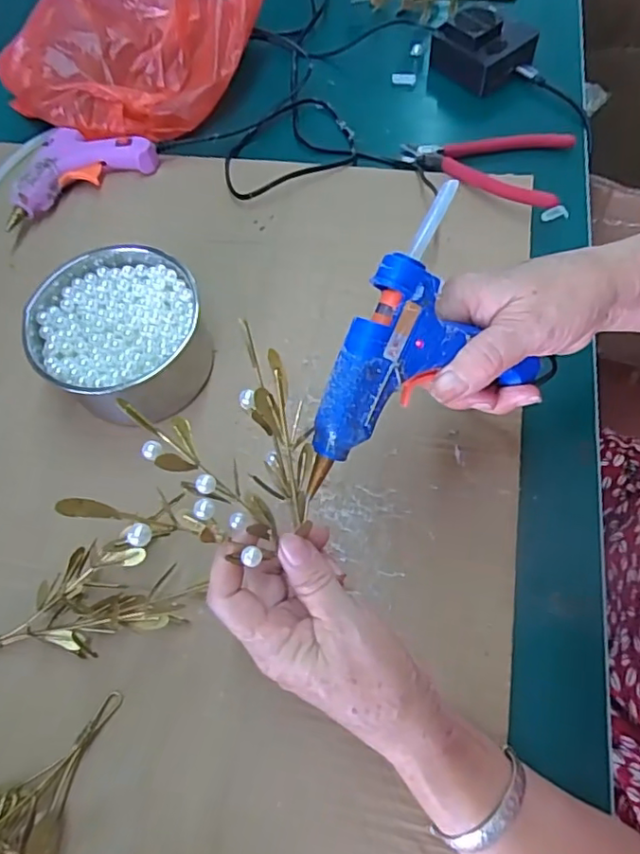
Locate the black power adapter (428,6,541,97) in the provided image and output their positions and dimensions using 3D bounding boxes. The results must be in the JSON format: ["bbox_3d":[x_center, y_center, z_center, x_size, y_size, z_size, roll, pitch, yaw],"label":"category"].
[{"bbox_3d":[0.158,-0.367,0.546,0.071,0.053,0.077,-36,68,-11],"label":"black power adapter"}]

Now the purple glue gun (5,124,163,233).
[{"bbox_3d":[-0.231,-0.245,0.520,0.141,0.028,0.089,-30,67,-9],"label":"purple glue gun"}]

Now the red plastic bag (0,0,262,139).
[{"bbox_3d":[-0.187,-0.392,0.551,0.236,0.090,0.224,-43,70,-14],"label":"red plastic bag"}]

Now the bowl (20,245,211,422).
[{"bbox_3d":[-0.144,-0.069,0.414,0.121,0.058,0.117,-2,66,4],"label":"bowl"}]

